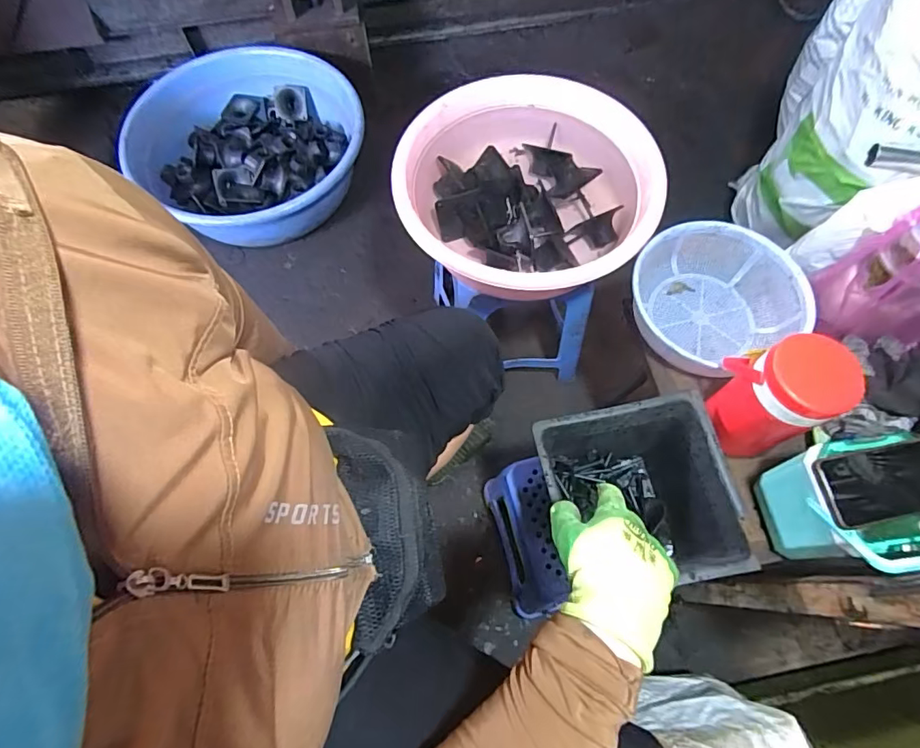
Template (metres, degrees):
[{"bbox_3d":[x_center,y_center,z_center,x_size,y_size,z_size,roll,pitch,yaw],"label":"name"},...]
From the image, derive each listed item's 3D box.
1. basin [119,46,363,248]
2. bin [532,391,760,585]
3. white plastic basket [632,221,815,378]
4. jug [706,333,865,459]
[{"bbox_3d":[-0.579,-0.652,1.448,0.635,0.179,0.619,0,68,0],"label":"basin"},{"bbox_3d":[0.245,0.190,0.766,0.245,0.227,0.235,-9,68,-4],"label":"bin"},{"bbox_3d":[0.408,-0.124,0.831,0.270,0.091,0.236,-18,69,-7],"label":"white plastic basket"},{"bbox_3d":[0.411,0.026,0.676,0.092,0.188,0.128,-28,71,-11],"label":"jug"}]

